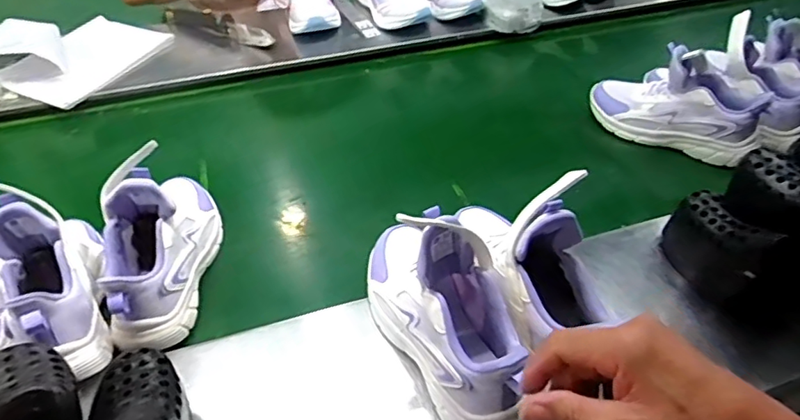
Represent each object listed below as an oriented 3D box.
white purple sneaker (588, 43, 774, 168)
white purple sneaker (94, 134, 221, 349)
[{"bbox_3d":[0.406,-0.159,0.819,0.239,0.125,0.096,26,49,27],"label":"white purple sneaker"},{"bbox_3d":[-0.272,0.022,0.628,0.106,0.141,0.232,-11,43,-10],"label":"white purple sneaker"}]

